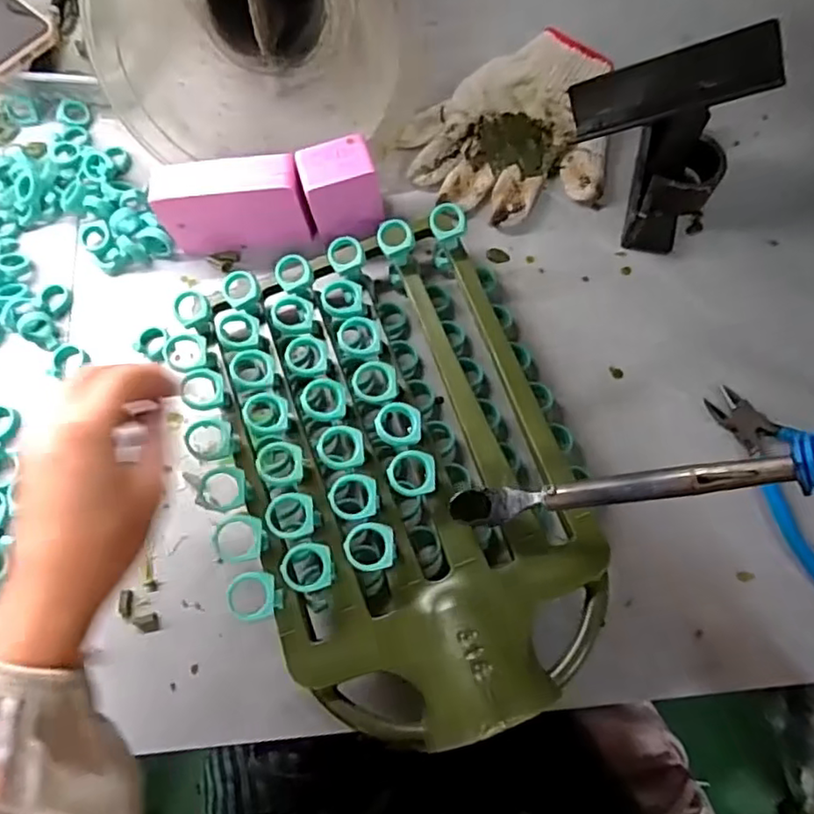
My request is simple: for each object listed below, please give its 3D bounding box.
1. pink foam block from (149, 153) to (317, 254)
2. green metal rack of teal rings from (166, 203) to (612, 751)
[{"bbox_3d":[-0.130,-0.155,0.475,0.110,0.065,0.035,-5,71,2],"label":"pink foam block"},{"bbox_3d":[-0.008,0.033,0.398,0.241,0.066,0.325,-19,71,-3],"label":"green metal rack of teal rings"}]

